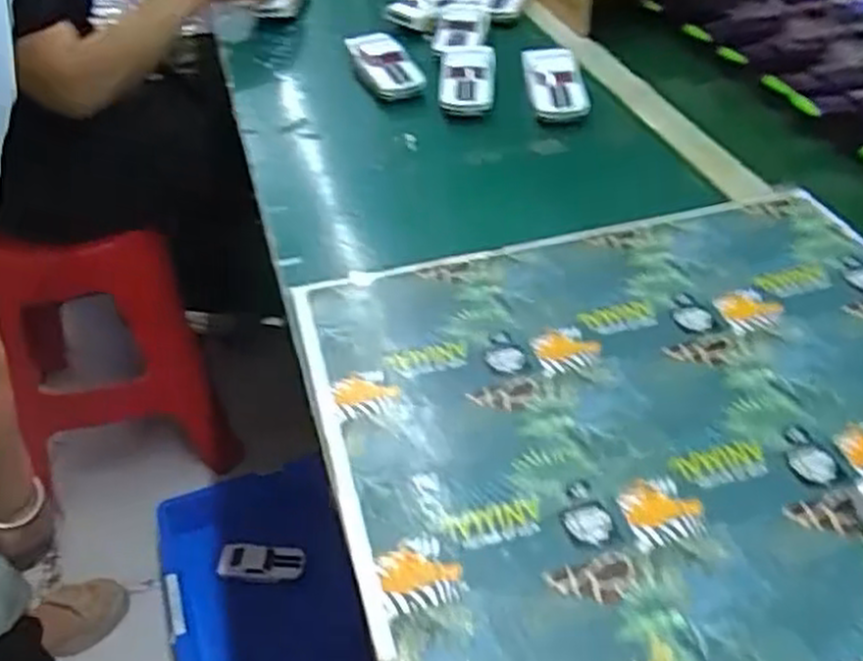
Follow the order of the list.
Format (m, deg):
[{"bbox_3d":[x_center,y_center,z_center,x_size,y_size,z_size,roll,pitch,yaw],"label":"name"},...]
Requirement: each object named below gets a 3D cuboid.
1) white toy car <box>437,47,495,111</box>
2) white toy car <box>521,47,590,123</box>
[{"bbox_3d":[0.039,-0.274,0.851,0.059,0.032,0.124,1,42,2],"label":"white toy car"},{"bbox_3d":[0.130,-0.264,0.830,0.060,0.034,0.128,-1,42,1],"label":"white toy car"}]

